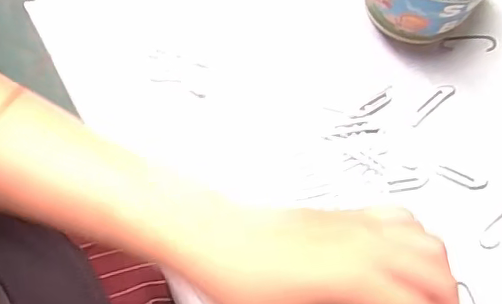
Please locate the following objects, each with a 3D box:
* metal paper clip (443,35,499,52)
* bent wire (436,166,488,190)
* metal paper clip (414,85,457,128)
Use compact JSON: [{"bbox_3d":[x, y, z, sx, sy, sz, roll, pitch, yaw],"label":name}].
[{"bbox_3d":[0.162,-0.081,0.416,0.039,0.004,0.011,2,73,3],"label":"metal paper clip"},{"bbox_3d":[0.146,0.019,0.388,0.033,0.004,0.009,22,75,9],"label":"bent wire"},{"bbox_3d":[0.130,-0.035,0.404,0.042,0.004,0.011,-39,75,-9],"label":"metal paper clip"}]

